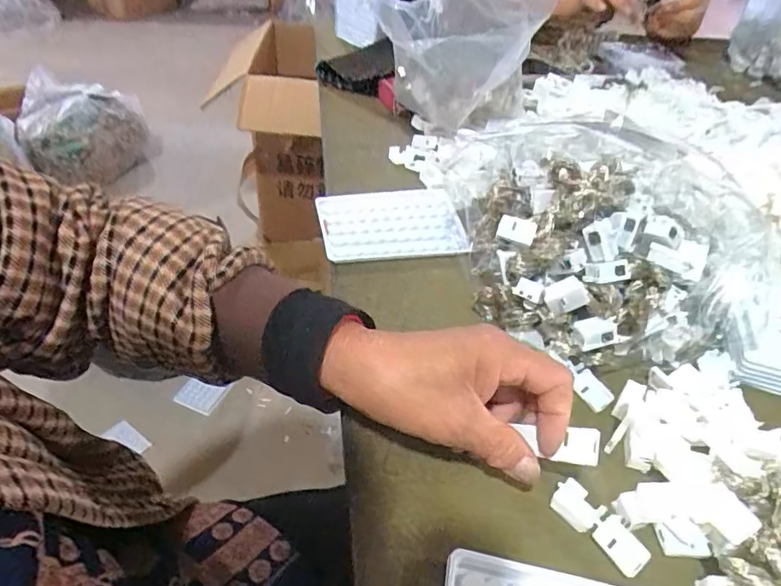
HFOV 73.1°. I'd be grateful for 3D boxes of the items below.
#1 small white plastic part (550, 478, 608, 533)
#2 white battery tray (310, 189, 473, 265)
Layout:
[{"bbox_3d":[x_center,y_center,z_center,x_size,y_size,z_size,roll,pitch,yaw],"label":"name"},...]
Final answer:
[{"bbox_3d":[0.107,0.122,0.303,0.020,0.009,0.026,-30,54,-33],"label":"small white plastic part"},{"bbox_3d":[0.001,-0.064,0.488,0.128,0.012,0.096,-5,44,-12],"label":"white battery tray"}]

